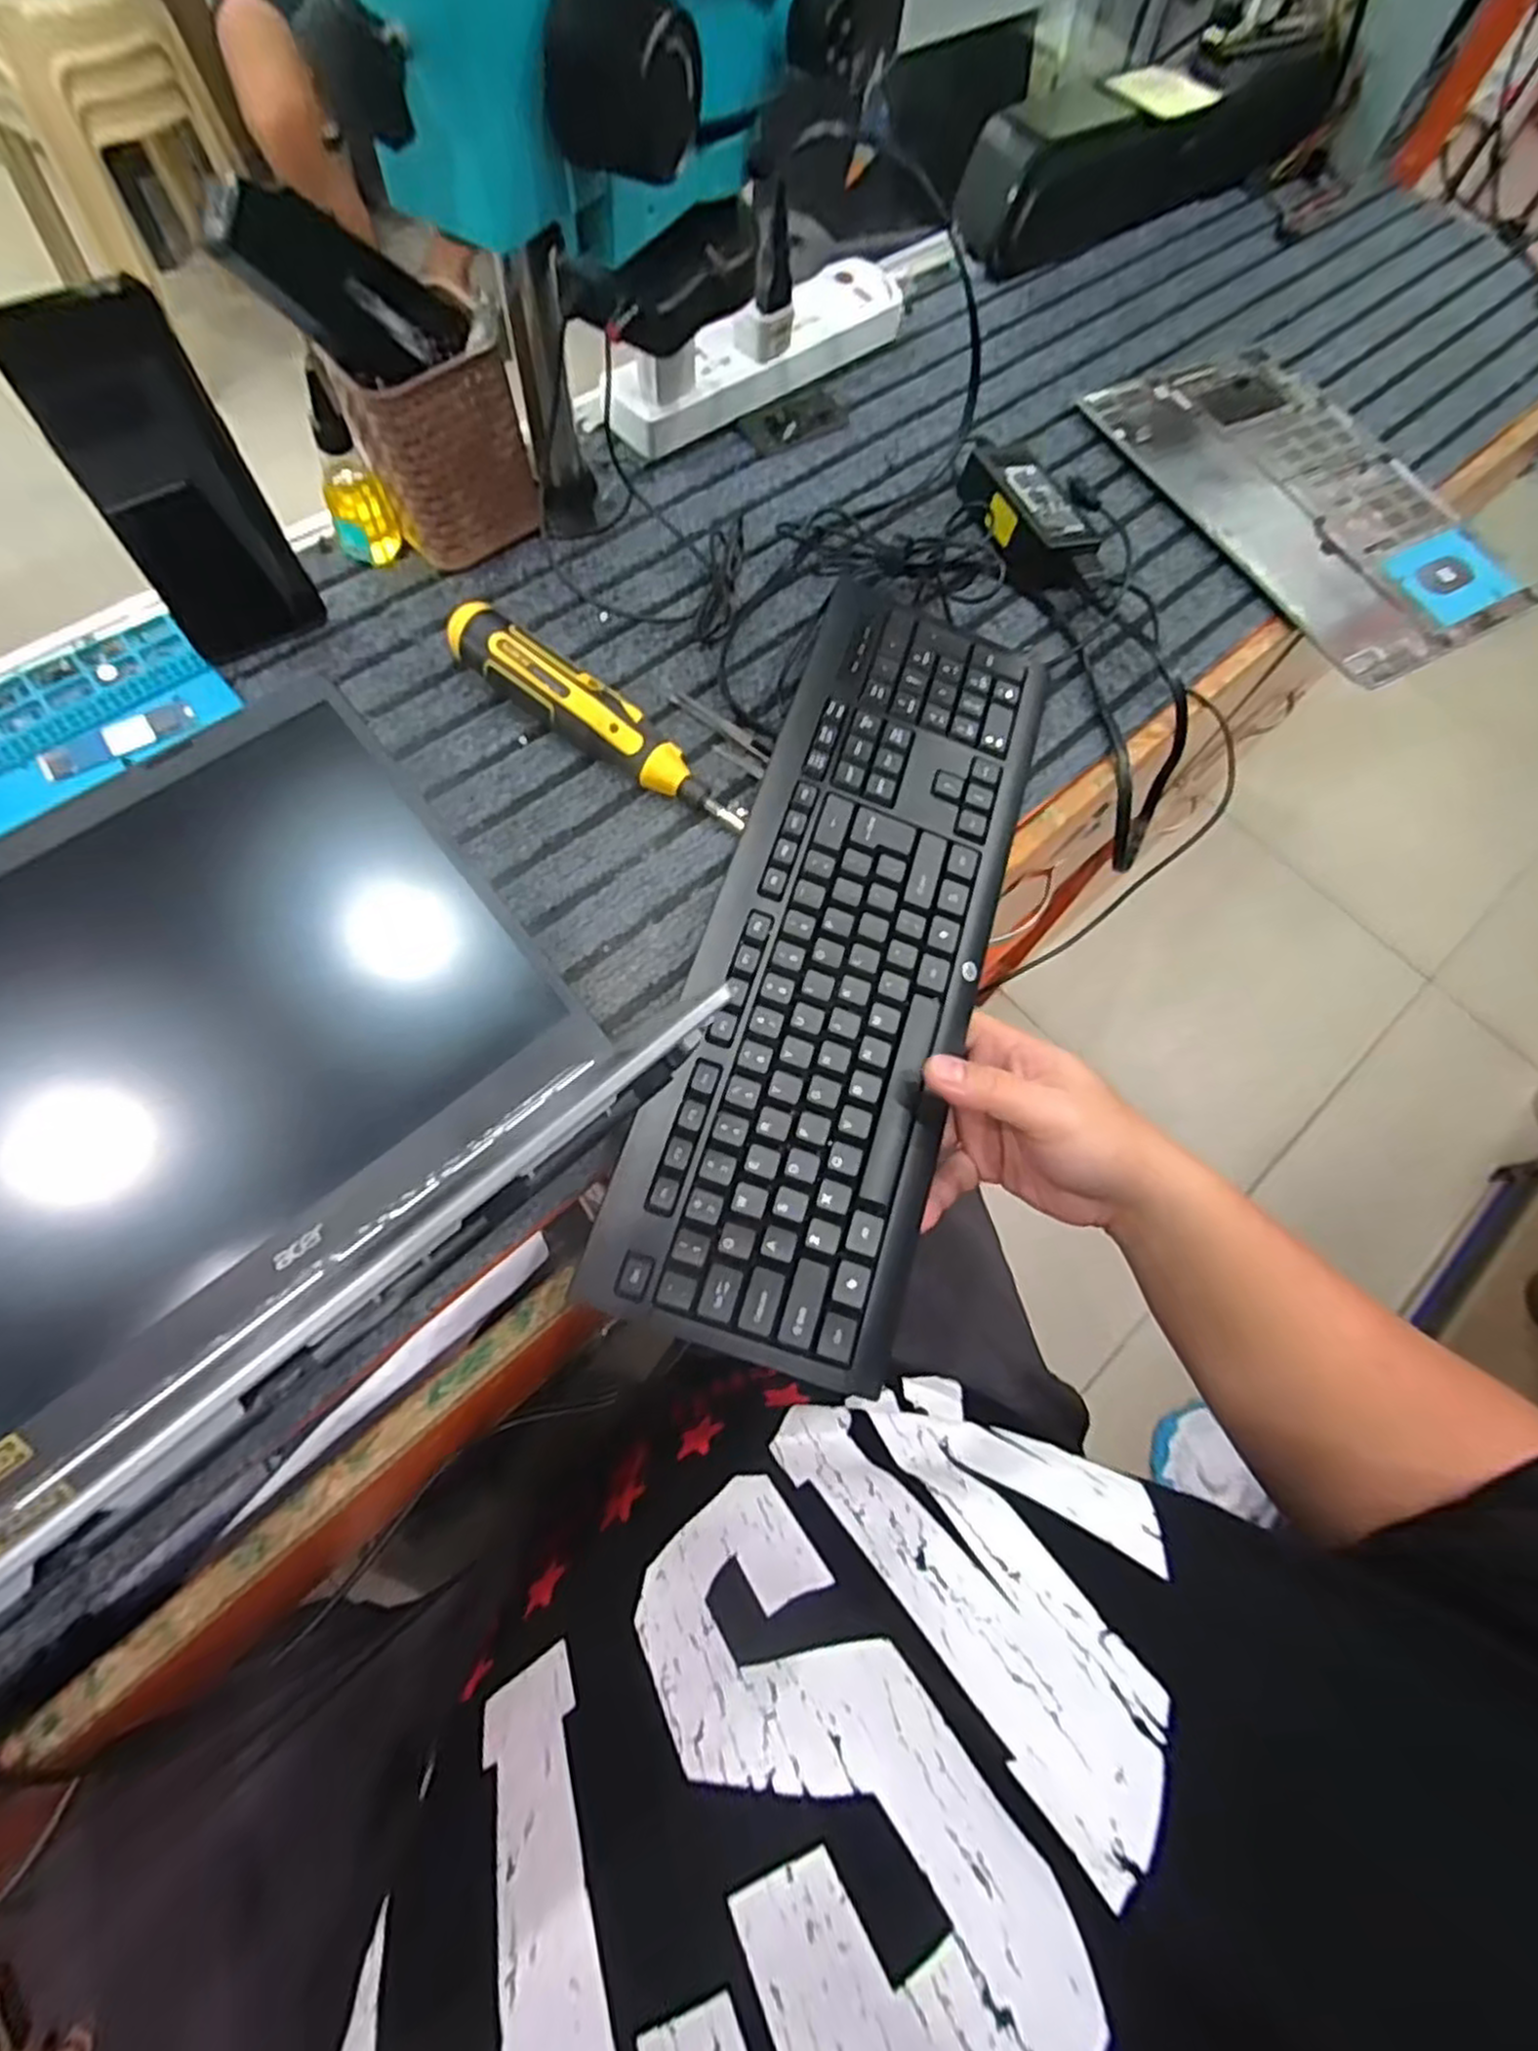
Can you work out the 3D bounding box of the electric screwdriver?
[{"bbox_3d":[-0.097,-0.173,0.452,0.193,0.035,0.033,35,71,-1],"label":"electric screwdriver"}]

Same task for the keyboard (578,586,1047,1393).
[{"bbox_3d":[0.045,-0.049,0.414,0.140,0.032,0.431,17,72,5],"label":"keyboard"}]

